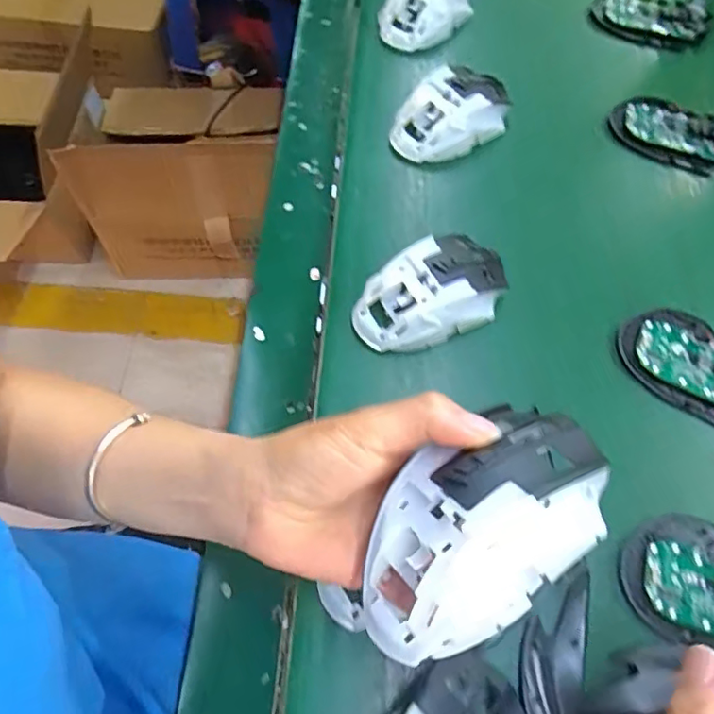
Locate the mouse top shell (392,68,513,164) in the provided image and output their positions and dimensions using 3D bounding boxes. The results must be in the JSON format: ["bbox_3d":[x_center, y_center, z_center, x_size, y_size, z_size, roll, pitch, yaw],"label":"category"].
[{"bbox_3d":[0.081,-0.205,0.480,0.113,0.042,0.062,-31,70,-16],"label":"mouse top shell"}]

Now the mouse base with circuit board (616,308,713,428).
[{"bbox_3d":[0.244,0.005,0.396,0.114,0.028,0.071,33,68,12],"label":"mouse base with circuit board"}]

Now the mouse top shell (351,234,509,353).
[{"bbox_3d":[0.052,-0.045,0.400,0.109,0.036,0.061,-26,69,-14],"label":"mouse top shell"}]

